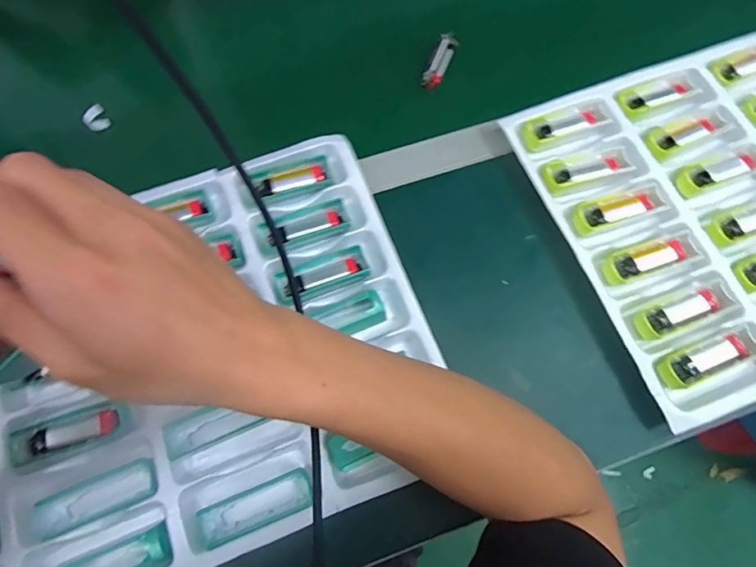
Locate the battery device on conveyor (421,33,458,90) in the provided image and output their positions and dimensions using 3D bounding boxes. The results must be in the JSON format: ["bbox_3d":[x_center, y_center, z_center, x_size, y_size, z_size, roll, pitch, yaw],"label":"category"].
[{"bbox_3d":[0.067,-0.241,0.493,0.019,0.013,0.070,23,73,6],"label":"battery device on conveyor"}]

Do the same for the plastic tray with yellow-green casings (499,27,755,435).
[{"bbox_3d":[0.387,-0.099,0.435,0.443,0.024,0.320,-21,74,-8],"label":"plastic tray with yellow-green casings"}]

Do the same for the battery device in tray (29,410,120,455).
[{"bbox_3d":[-0.234,0.116,0.354,0.063,0.008,0.018,-15,73,-6],"label":"battery device in tray"}]

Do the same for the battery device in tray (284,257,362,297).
[{"bbox_3d":[-0.049,-0.006,0.402,0.070,0.009,0.016,-22,74,-8],"label":"battery device in tray"}]

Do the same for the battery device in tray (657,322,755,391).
[{"bbox_3d":[0.274,0.064,0.380,0.084,0.026,0.031,-21,74,-8],"label":"battery device in tray"}]

